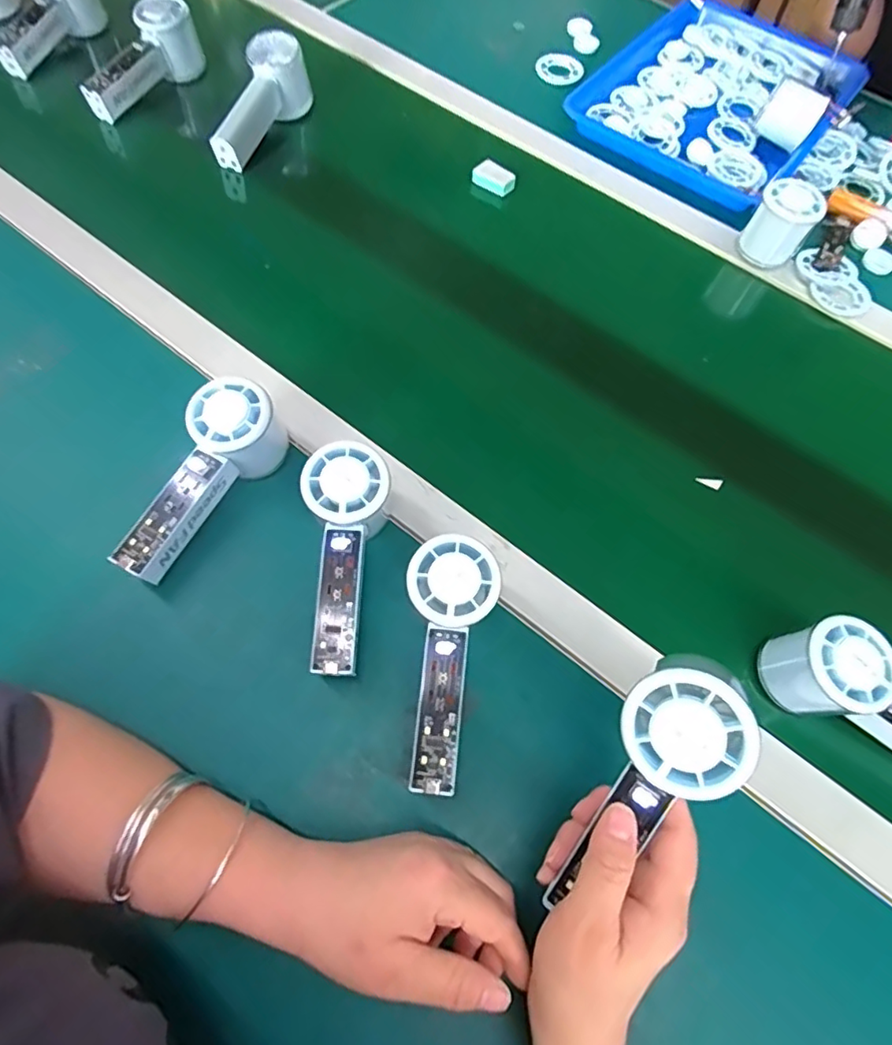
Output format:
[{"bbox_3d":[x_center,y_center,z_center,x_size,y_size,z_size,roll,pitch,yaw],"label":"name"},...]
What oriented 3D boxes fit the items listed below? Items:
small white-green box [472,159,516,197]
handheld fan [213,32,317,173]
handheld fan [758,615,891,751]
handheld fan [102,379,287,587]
[{"bbox_3d":[0.052,-0.363,0.594,0.044,0.019,0.022,31,69,12],"label":"small white-green box"},{"bbox_3d":[-0.193,-0.436,0.588,0.054,0.063,0.141,15,67,6],"label":"handheld fan"},{"bbox_3d":[0.284,0.119,0.355,0.148,0.056,0.061,33,70,13],"label":"handheld fan"},{"bbox_3d":[-0.172,-0.028,0.408,0.053,0.060,0.149,31,82,12],"label":"handheld fan"}]

